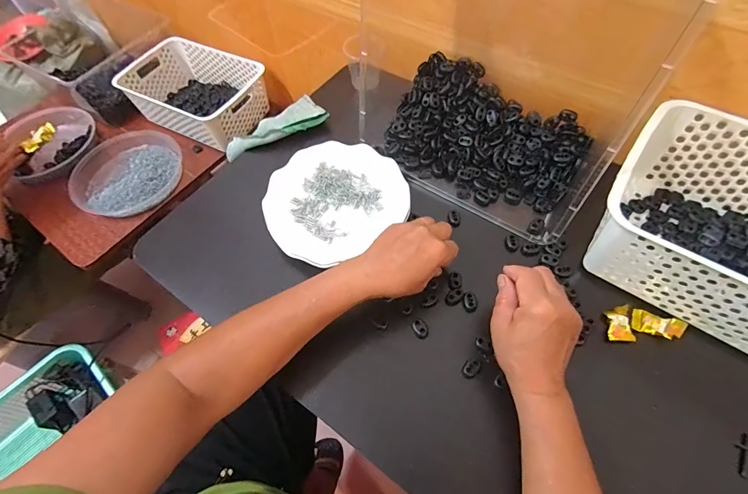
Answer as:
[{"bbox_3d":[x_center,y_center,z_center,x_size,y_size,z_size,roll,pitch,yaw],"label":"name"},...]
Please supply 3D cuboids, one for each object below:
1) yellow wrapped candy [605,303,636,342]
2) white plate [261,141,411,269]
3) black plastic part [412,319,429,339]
[{"bbox_3d":[0.266,0.081,0.400,0.027,0.013,0.041,5,61,7],"label":"yellow wrapped candy"},{"bbox_3d":[-0.055,-0.065,0.495,0.180,0.024,0.163,-36,64,-16],"label":"white plate"},{"bbox_3d":[0.052,0.091,0.415,0.015,0.009,0.022,-31,63,-13],"label":"black plastic part"}]

